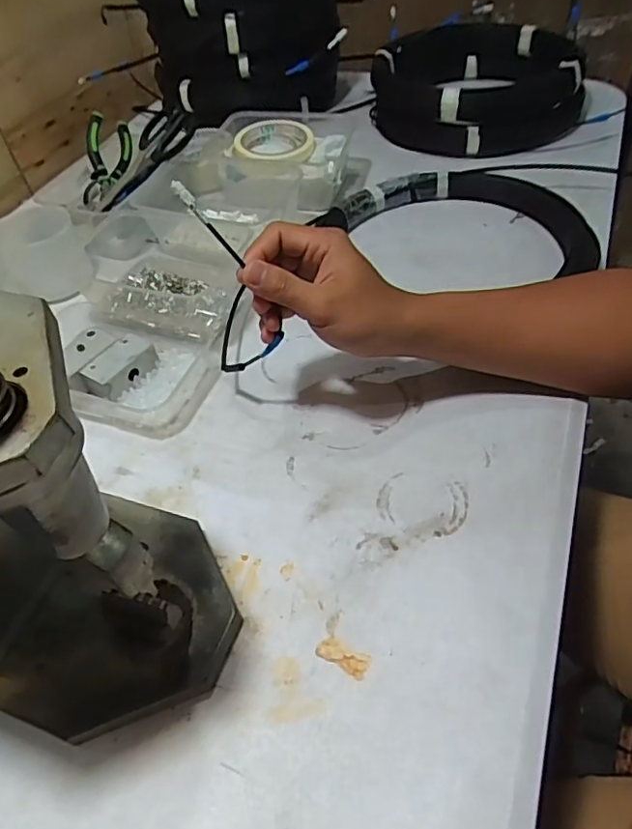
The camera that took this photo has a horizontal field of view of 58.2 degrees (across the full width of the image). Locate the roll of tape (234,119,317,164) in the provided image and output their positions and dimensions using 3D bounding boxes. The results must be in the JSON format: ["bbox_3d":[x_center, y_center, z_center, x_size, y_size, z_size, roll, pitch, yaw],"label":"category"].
[{"bbox_3d":[-0.053,-0.338,0.708,0.098,0.023,0.098,-4,48,4],"label":"roll of tape"}]

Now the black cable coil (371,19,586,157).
[{"bbox_3d":[0.218,-0.465,0.806,0.266,0.080,0.284,-12,48,-3],"label":"black cable coil"}]

